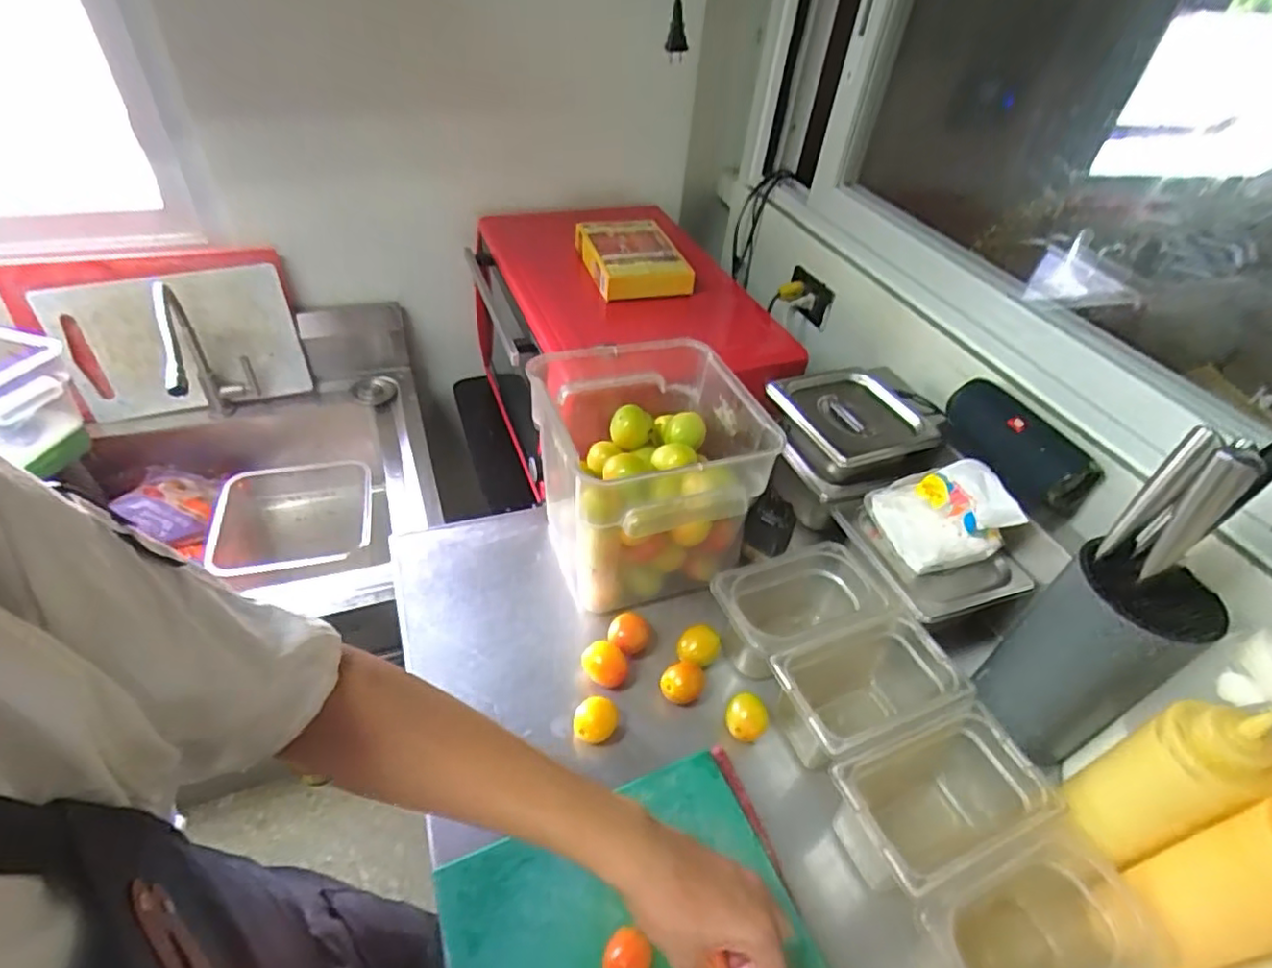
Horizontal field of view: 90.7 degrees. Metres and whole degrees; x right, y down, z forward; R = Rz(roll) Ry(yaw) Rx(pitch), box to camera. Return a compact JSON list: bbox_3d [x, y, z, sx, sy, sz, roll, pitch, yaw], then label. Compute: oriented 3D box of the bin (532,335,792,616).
[{"bbox_3d":[0.009,-0.006,0.720,0.215,0.224,0.233,-12,46,-19],"label":"bin"}]

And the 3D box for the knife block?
[{"bbox_3d":[0.421,0.157,0.592,0.103,0.205,0.116,-20,49,-25],"label":"knife block"}]

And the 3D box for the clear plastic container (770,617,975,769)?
[{"bbox_3d":[0.223,0.213,0.624,0.181,0.106,0.109,-12,46,-19],"label":"clear plastic container"}]

